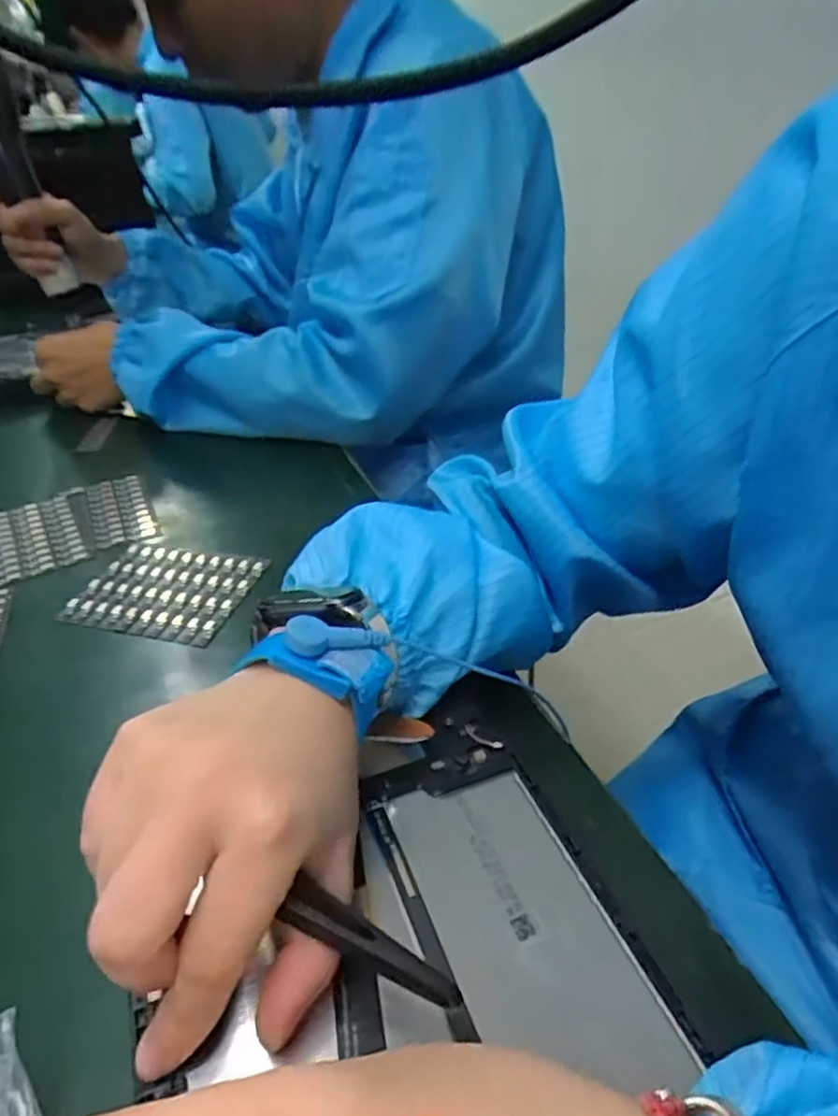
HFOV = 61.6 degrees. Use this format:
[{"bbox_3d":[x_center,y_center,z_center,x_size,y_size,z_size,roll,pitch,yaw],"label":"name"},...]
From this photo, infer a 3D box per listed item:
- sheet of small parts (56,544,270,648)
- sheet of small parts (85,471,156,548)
[{"bbox_3d":[-0.152,0.019,0.424,0.097,0.008,0.079,5,36,17],"label":"sheet of small parts"},{"bbox_3d":[-0.218,-0.037,0.511,0.039,0.008,0.107,-19,36,-18],"label":"sheet of small parts"}]

